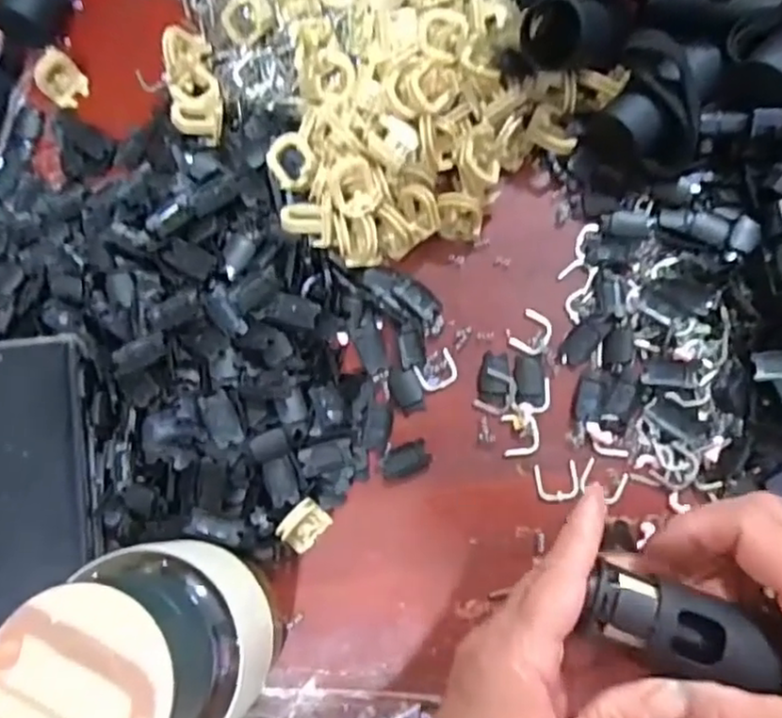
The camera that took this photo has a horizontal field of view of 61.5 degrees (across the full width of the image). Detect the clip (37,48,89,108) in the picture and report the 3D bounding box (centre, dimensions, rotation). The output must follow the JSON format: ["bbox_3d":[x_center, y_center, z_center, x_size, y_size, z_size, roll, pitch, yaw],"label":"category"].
[{"bbox_3d":[-0.179,-0.152,0.356,0.021,0.021,0.022,-1,81,3],"label":"clip"}]

